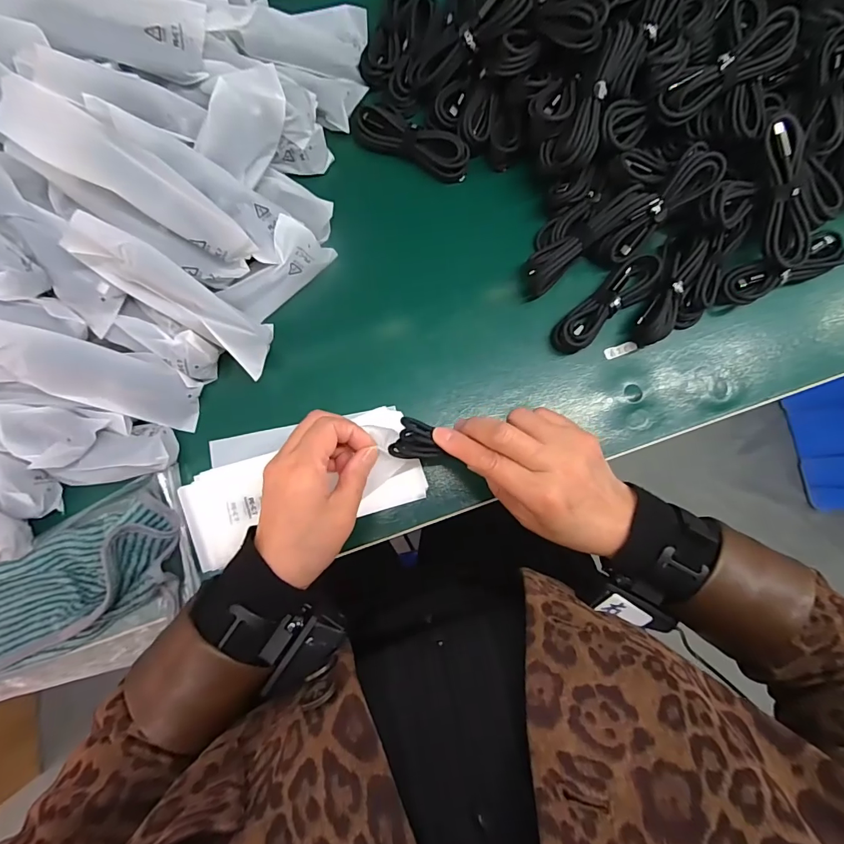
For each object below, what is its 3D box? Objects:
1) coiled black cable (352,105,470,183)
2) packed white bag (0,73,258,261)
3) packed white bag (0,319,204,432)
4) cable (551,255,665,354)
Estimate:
[{"bbox_3d":[-0.009,-0.254,0.396,0.108,0.026,0.033,23,84,2],"label":"coiled black cable"},{"bbox_3d":[-0.191,-0.163,0.298,0.152,0.023,0.043,30,83,-25],"label":"packed white bag"},{"bbox_3d":[-0.251,-0.034,0.333,0.152,0.019,0.047,21,82,-32],"label":"packed white bag"},{"bbox_3d":[0.161,-0.102,0.378,0.109,0.024,0.035,-42,85,-5],"label":"cable"}]

